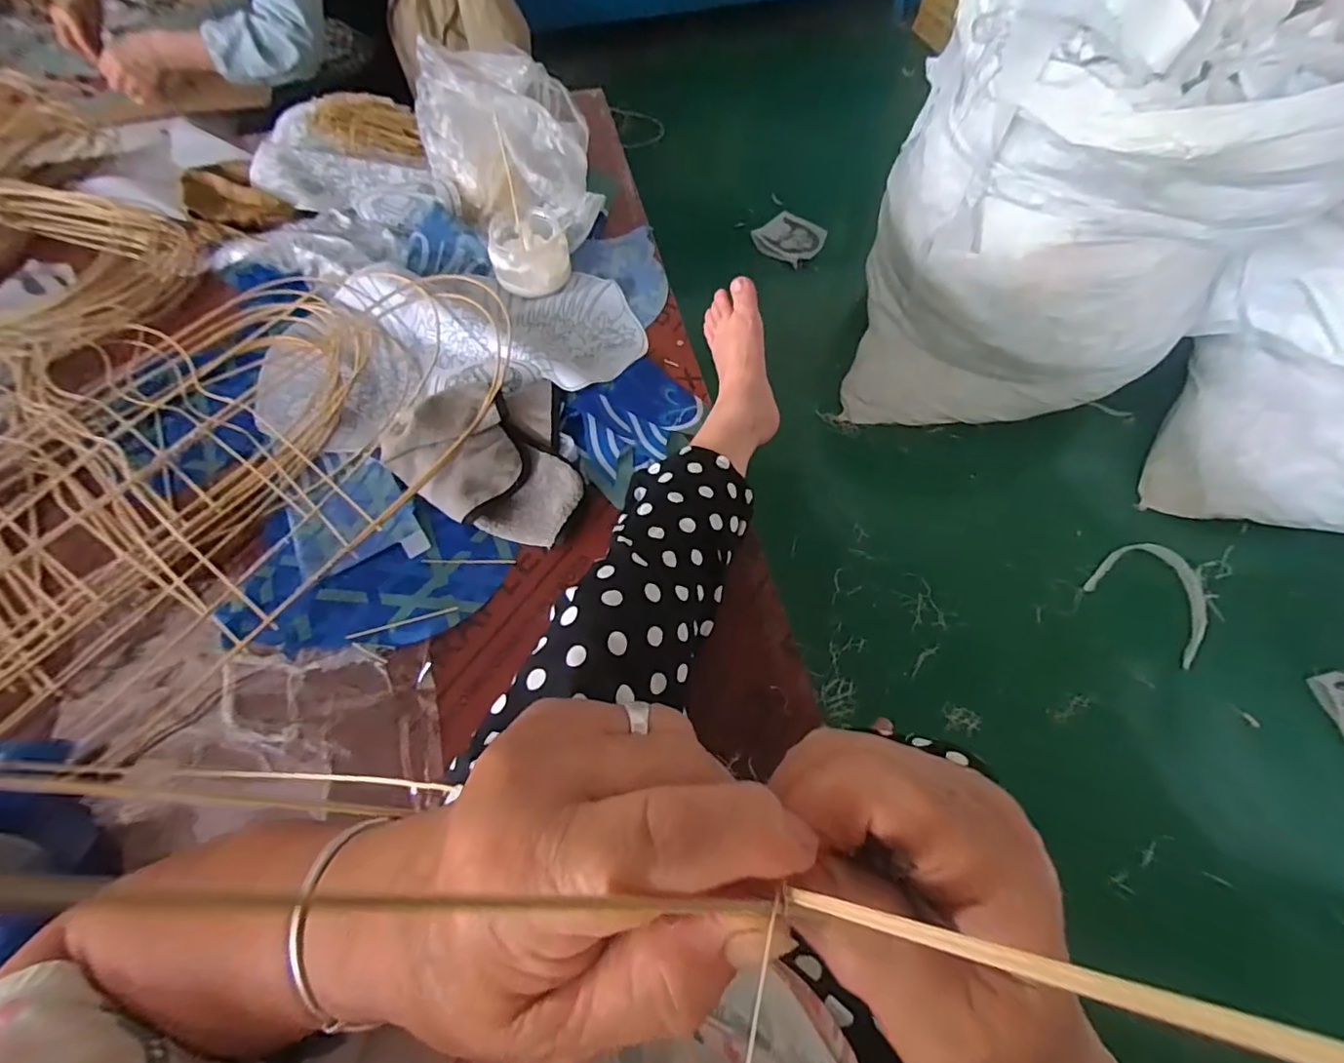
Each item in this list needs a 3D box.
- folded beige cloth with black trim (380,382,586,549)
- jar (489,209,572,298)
[{"bbox_3d":[-0.217,-0.113,0.703,0.245,0.068,0.218,18,65,8],"label":"folded beige cloth with black trim"},{"bbox_3d":[-0.212,-0.417,0.842,0.111,0.074,0.105,0,64,0],"label":"jar"}]

